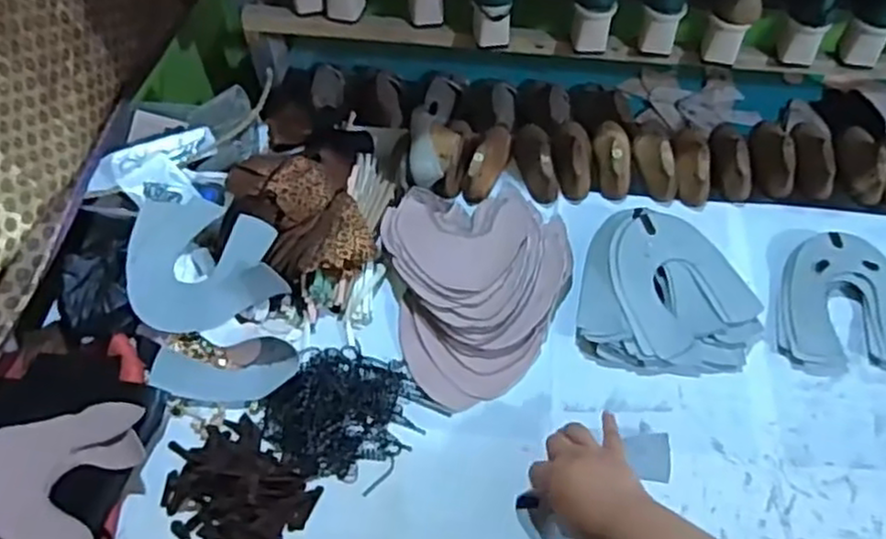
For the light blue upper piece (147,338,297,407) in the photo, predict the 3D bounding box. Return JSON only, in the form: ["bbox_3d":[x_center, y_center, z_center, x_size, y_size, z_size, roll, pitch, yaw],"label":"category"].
[{"bbox_3d":[-0.247,0.118,0.817,0.161,0.023,0.072,-4,55,-1],"label":"light blue upper piece"}]

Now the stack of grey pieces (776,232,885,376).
[{"bbox_3d":[0.483,0.040,0.867,0.166,0.033,0.175,-2,55,0],"label":"stack of grey pieces"}]

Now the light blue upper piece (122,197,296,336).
[{"bbox_3d":[-0.284,-0.019,0.874,0.164,0.073,0.175,-1,55,1],"label":"light blue upper piece"}]

